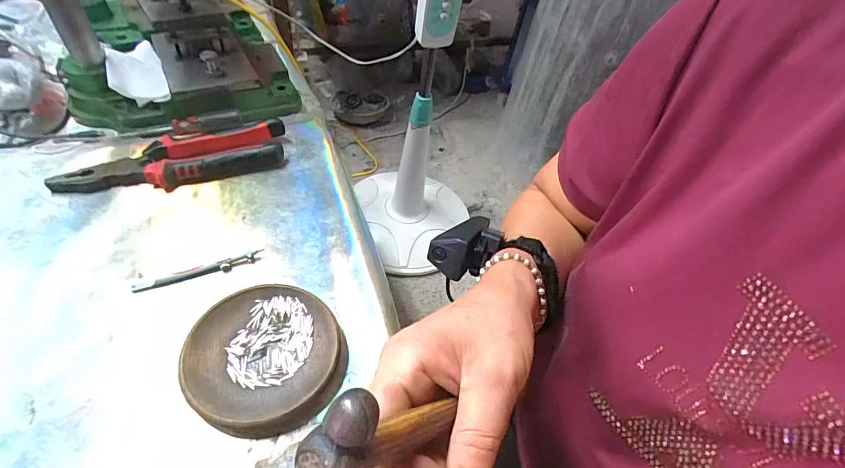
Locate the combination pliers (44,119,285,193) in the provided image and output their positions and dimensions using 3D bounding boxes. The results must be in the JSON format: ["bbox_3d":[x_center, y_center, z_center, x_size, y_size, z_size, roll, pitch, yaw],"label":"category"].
[{"bbox_3d":[-0.257,-0.078,0.428,0.218,0.028,0.056,-18,53,-21],"label":"combination pliers"}]

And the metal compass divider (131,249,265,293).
[{"bbox_3d":[-0.197,0.033,0.359,0.105,0.005,0.010,-16,53,-20],"label":"metal compass divider"}]

